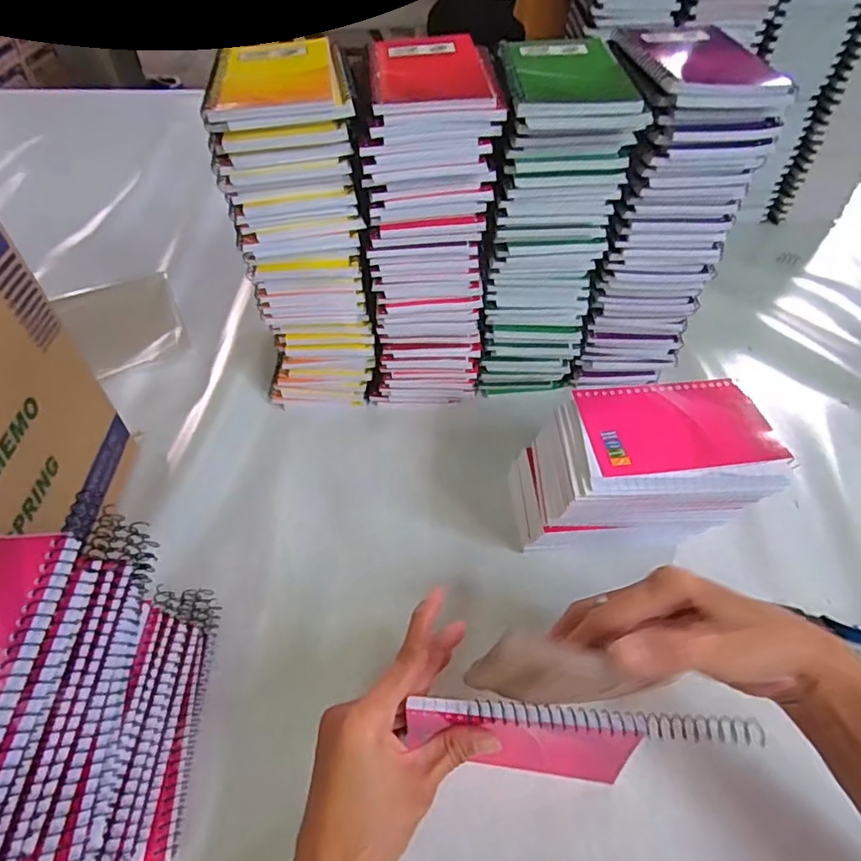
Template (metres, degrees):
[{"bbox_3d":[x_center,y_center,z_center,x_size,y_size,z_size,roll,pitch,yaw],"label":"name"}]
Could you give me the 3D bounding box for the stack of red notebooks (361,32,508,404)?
[{"bbox_3d":[0.002,-0.160,0.487,0.099,0.278,0.127,2,50,3],"label":"stack of red notebooks"}]

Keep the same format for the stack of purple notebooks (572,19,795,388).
[{"bbox_3d":[0.201,-0.179,0.500,0.105,0.279,0.122,3,50,4],"label":"stack of purple notebooks"}]

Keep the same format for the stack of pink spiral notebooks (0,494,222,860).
[{"bbox_3d":[-0.209,0.157,0.295,0.110,0.174,0.179,-3,50,-1],"label":"stack of pink spiral notebooks"}]

